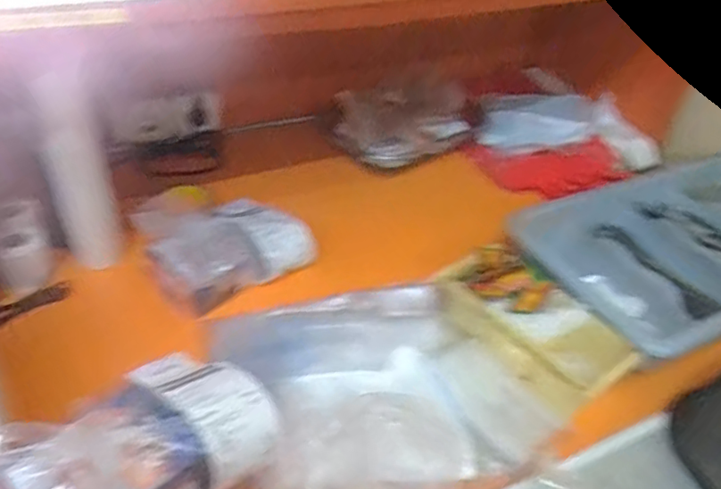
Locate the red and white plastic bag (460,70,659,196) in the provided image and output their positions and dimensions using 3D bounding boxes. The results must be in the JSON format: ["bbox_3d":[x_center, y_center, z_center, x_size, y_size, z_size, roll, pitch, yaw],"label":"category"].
[{"bbox_3d":[0.362,-0.193,1.049,0.329,0.154,0.150,3,39,-2],"label":"red and white plastic bag"}]

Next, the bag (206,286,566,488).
[{"bbox_3d":[0.027,0.139,0.662,0.334,0.065,0.326,-12,42,-20],"label":"bag"}]

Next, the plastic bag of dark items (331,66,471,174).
[{"bbox_3d":[0.078,-0.208,1.005,0.246,0.157,0.098,-7,41,-14],"label":"plastic bag of dark items"}]

